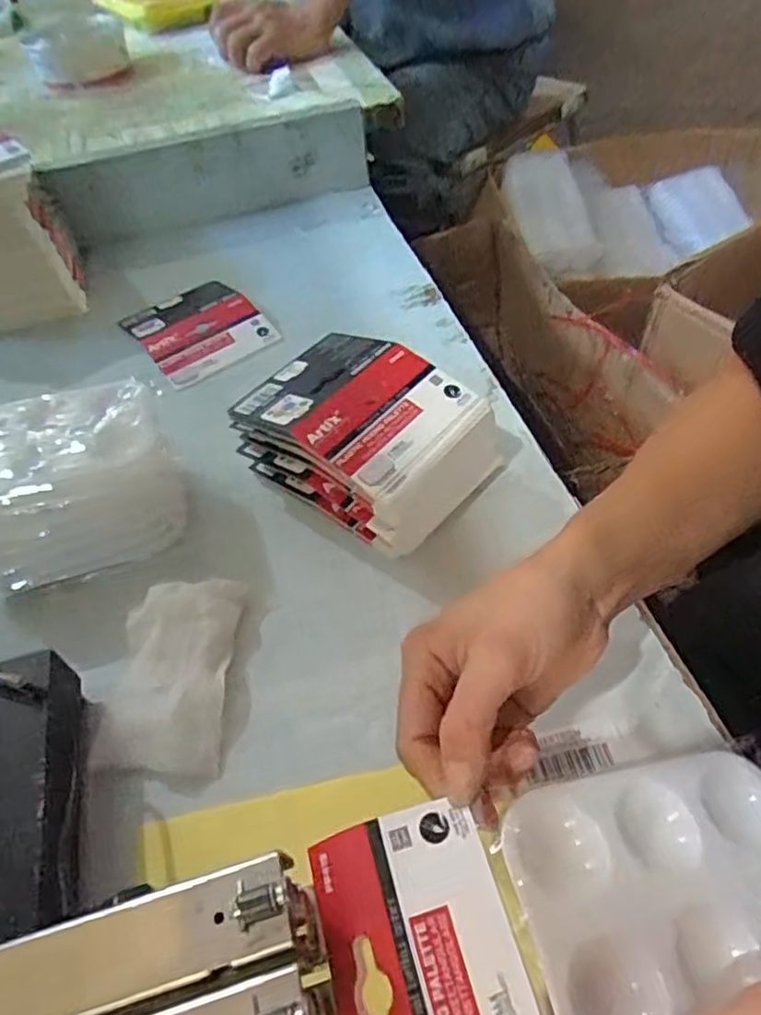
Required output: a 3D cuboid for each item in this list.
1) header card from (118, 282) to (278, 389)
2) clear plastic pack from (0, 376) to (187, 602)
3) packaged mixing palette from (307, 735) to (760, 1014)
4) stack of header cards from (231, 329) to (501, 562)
[{"bbox_3d":[-0.161,-0.160,0.570,0.100,0.020,0.123,-29,54,-19],"label":"header card"},{"bbox_3d":[-0.214,-0.009,0.405,0.169,0.082,0.098,-19,51,-11],"label":"clear plastic pack"},{"bbox_3d":[0.074,0.138,0.228,0.183,0.023,0.095,-11,49,-17],"label":"packaged mixing palette"},{"bbox_3d":[-0.009,-0.044,0.420,0.144,0.077,0.109,27,57,25],"label":"stack of header cards"}]

